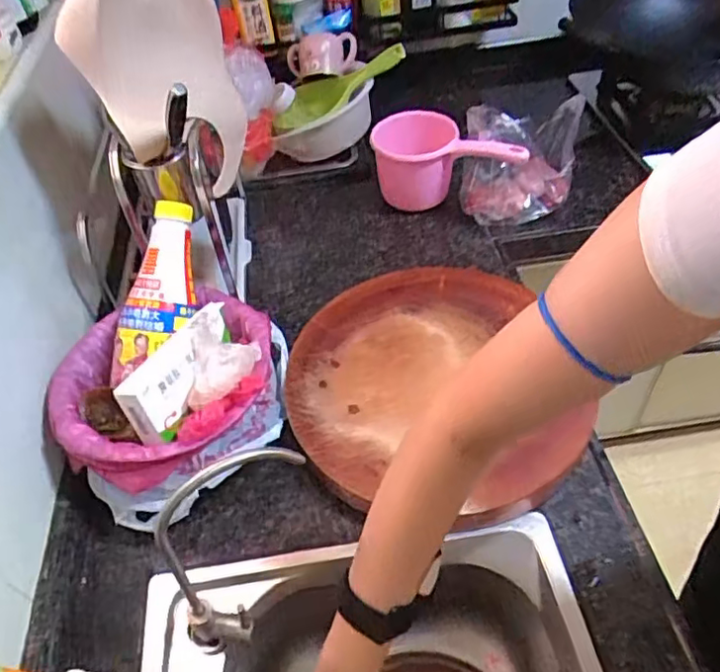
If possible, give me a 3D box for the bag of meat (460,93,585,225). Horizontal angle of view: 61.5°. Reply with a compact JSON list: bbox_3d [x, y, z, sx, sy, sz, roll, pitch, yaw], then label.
[{"bbox_3d":[0.247,-0.267,0.946,0.161,0.165,0.122,10,50,15],"label":"bag of meat"}]

